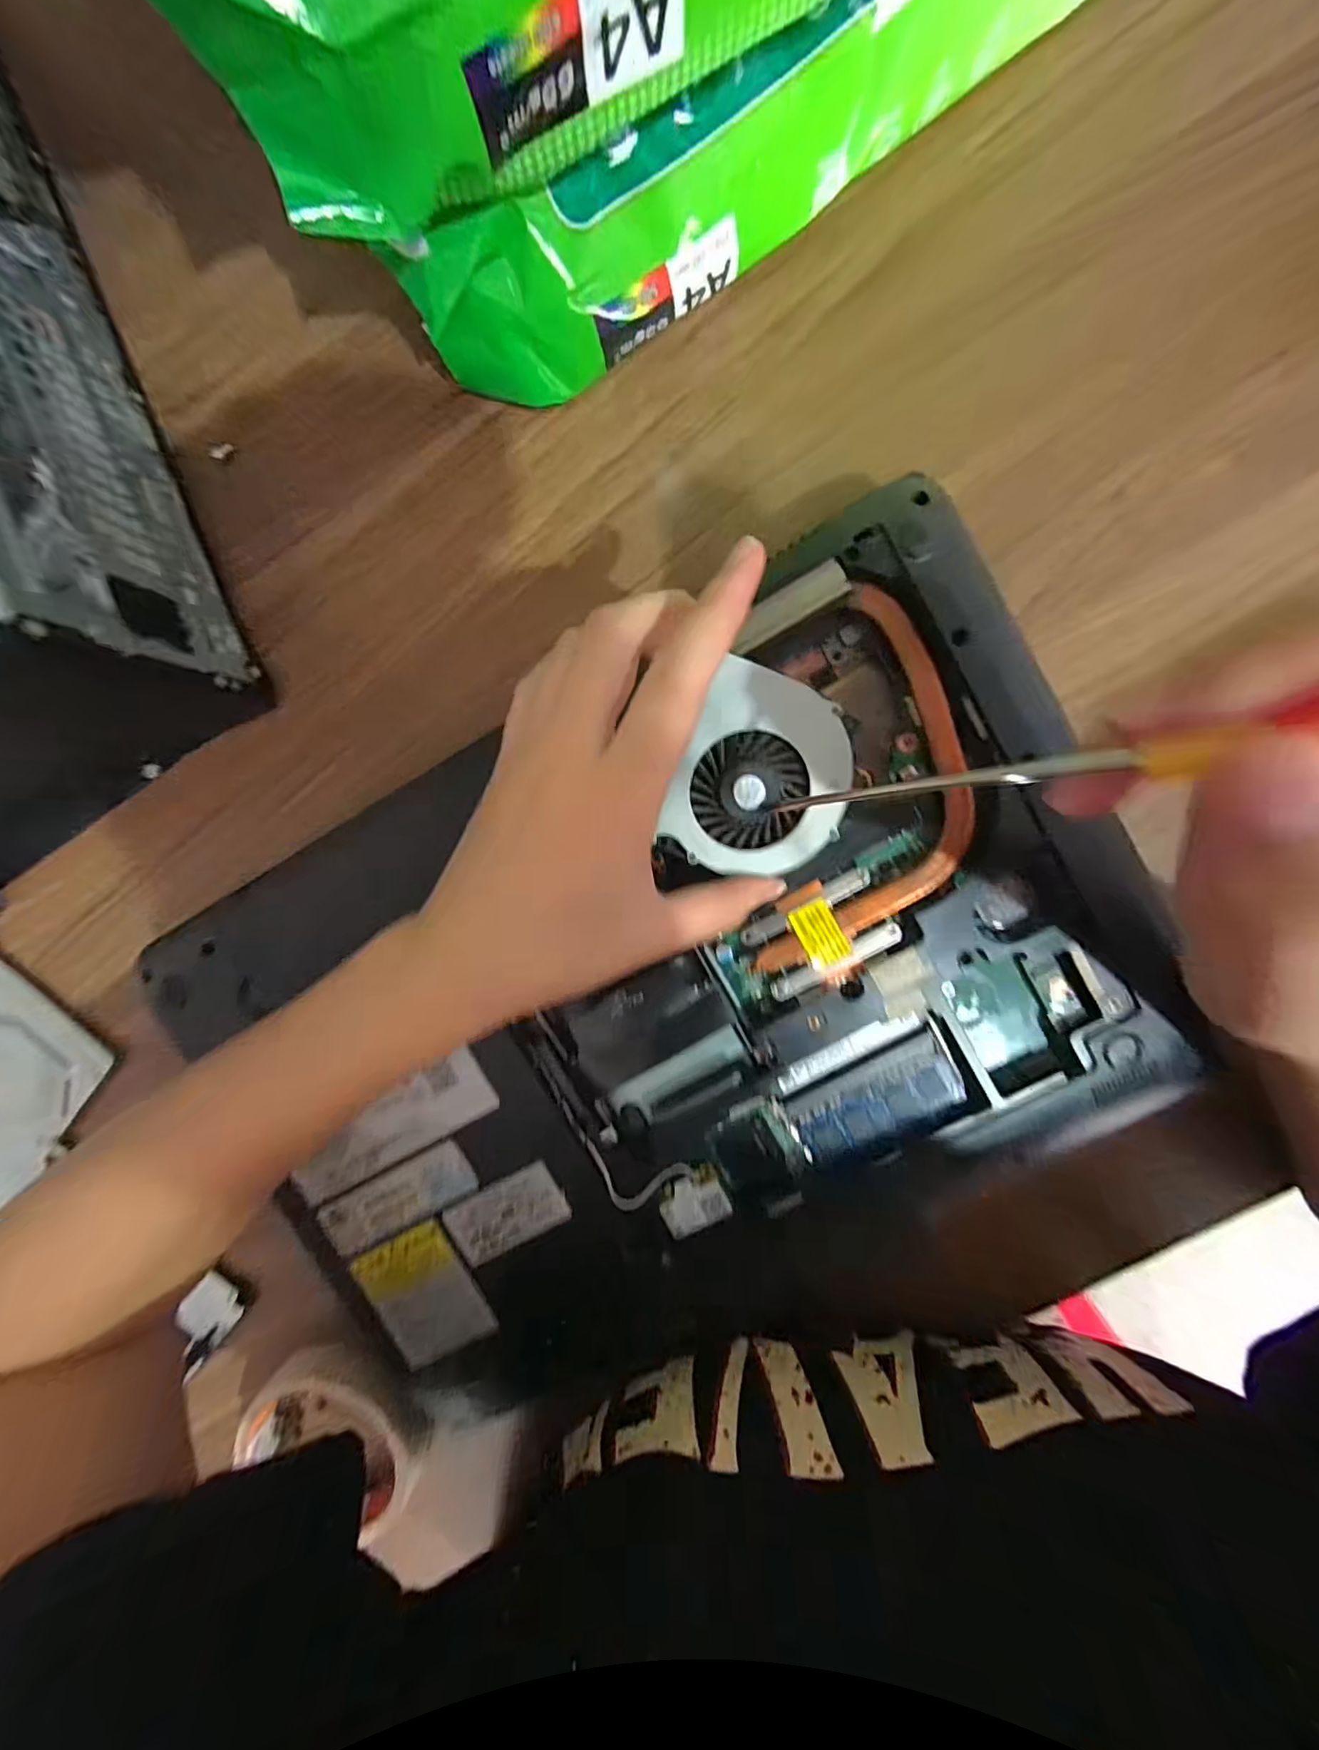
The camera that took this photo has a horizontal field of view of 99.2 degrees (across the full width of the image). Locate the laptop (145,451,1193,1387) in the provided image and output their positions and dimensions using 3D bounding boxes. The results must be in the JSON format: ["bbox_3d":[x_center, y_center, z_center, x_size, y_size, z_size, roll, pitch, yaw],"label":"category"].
[{"bbox_3d":[0.002,0.046,0.227,0.354,0.034,0.242,-29,95,6],"label":"laptop"}]

